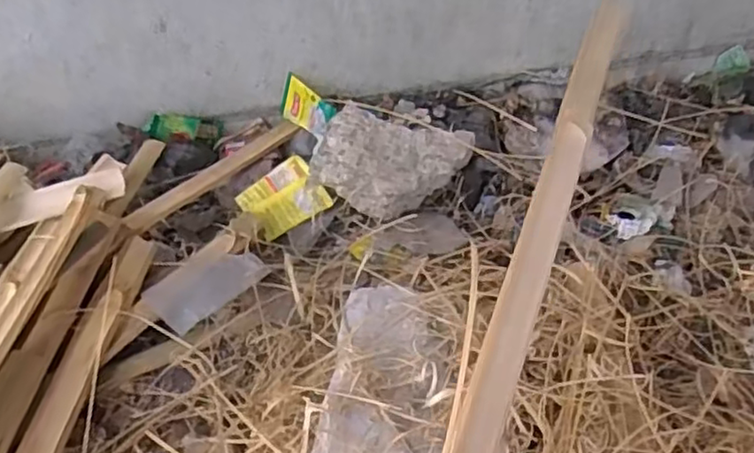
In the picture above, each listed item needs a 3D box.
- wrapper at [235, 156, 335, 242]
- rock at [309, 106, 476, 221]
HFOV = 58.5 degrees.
[{"bbox_3d":[-0.144,-0.044,1.041,0.120,0.020,0.098,-34,81,-14],"label":"wrapper"},{"bbox_3d":[0.025,-0.104,1.027,0.229,0.074,0.151,6,45,9],"label":"rock"}]

